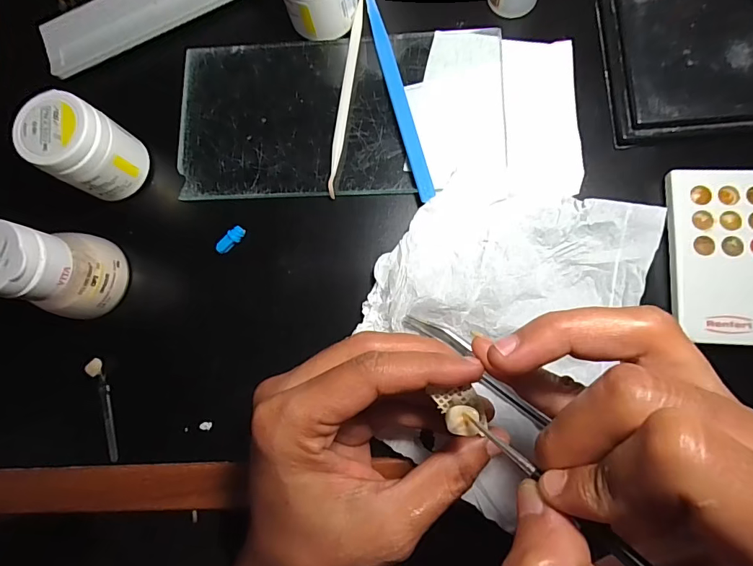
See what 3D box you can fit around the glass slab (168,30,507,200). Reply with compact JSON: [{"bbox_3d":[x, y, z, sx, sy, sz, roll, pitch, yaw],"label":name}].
[{"bbox_3d":[-0.024,-0.104,0.262,0.196,0.007,0.101,-1,82,5],"label":"glass slab"}]

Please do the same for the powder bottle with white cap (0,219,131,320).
[{"bbox_3d":[-0.175,-0.006,0.234,0.039,0.068,0.046,14,84,7],"label":"powder bottle with white cap"}]

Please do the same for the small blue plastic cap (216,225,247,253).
[{"bbox_3d":[-0.087,-0.025,0.255,0.019,0.007,0.006,-45,81,-2],"label":"small blue plastic cap"}]

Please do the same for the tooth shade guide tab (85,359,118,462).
[{"bbox_3d":[-0.160,0.075,0.251,0.006,0.013,0.059,-13,81,3],"label":"tooth shade guide tab"}]

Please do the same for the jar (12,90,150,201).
[{"bbox_3d":[-0.165,-0.076,0.245,0.038,0.053,0.042,29,86,8],"label":"jar"}]

